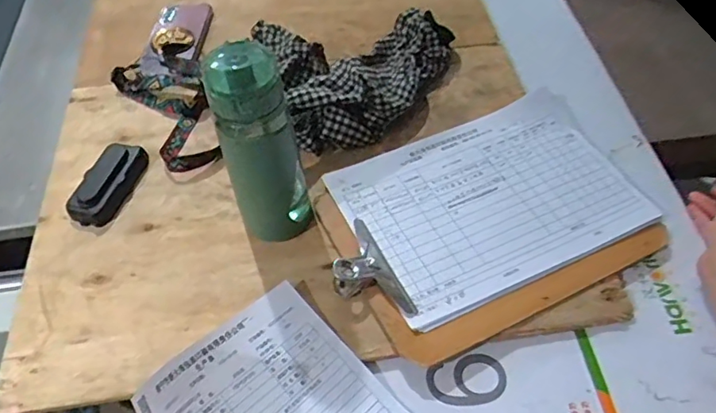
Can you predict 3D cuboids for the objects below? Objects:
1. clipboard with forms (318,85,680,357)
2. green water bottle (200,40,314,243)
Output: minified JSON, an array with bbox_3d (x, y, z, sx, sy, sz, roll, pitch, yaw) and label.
[{"bbox_3d":[0.133,0.007,0.581,0.326,0.030,0.231,-21,54,-13],"label":"clipboard with forms"},{"bbox_3d":[-0.087,-0.053,0.508,0.070,0.209,0.073,-13,53,-7],"label":"green water bottle"}]

